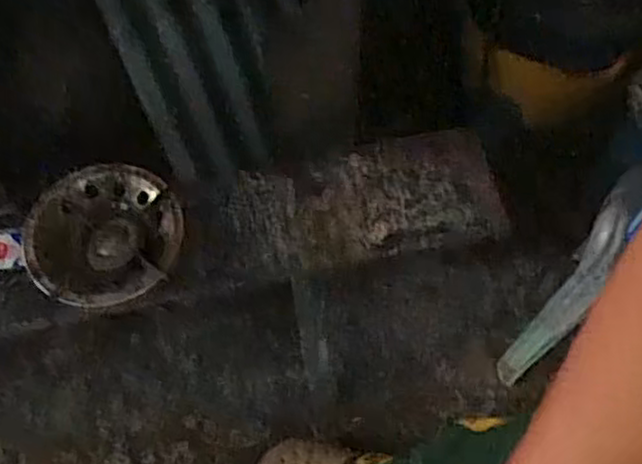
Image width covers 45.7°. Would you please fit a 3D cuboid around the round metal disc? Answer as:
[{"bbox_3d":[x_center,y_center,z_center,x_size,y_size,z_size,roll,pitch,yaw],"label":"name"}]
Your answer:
[{"bbox_3d":[-0.299,0.001,1.035,0.211,0.049,0.201,0,61,0],"label":"round metal disc"}]

